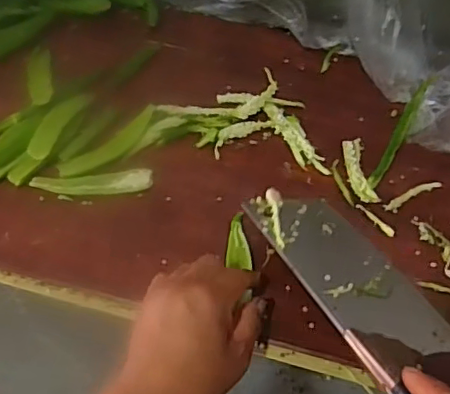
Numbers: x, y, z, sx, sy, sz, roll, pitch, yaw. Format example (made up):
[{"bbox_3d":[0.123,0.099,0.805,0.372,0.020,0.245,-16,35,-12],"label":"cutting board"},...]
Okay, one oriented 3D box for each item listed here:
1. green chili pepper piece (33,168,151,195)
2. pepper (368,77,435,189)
[{"bbox_3d":[-0.116,-0.013,0.496,0.103,0.010,0.021,-3,54,-8],"label":"green chili pepper piece"},{"bbox_3d":[0.176,-0.068,0.562,0.013,0.024,0.151,27,55,14],"label":"pepper"}]

